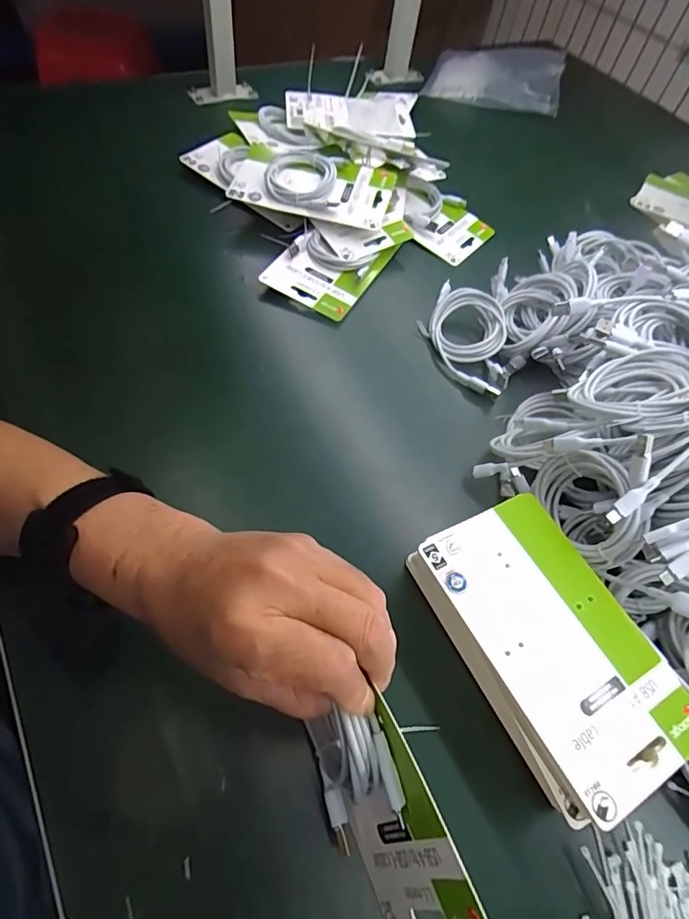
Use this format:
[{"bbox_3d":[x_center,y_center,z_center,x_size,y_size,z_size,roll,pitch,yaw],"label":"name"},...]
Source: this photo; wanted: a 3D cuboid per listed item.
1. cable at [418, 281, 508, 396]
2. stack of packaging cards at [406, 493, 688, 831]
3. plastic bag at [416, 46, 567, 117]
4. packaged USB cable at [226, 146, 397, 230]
[{"bbox_3d":[0.124,-0.136,0.510,0.086,0.026,0.138,17,57,3],"label":"cable"},{"bbox_3d":[0.132,0.118,0.322,0.111,0.034,0.178,-24,64,-21],"label":"stack of packaging cards"},{"bbox_3d":[0.267,-0.682,0.864,0.231,0.018,0.214,10,65,2],"label":"plastic bag"},{"bbox_3d":[-0.042,-0.323,0.572,0.189,0.029,0.096,16,68,5],"label":"packaged USB cable"}]

